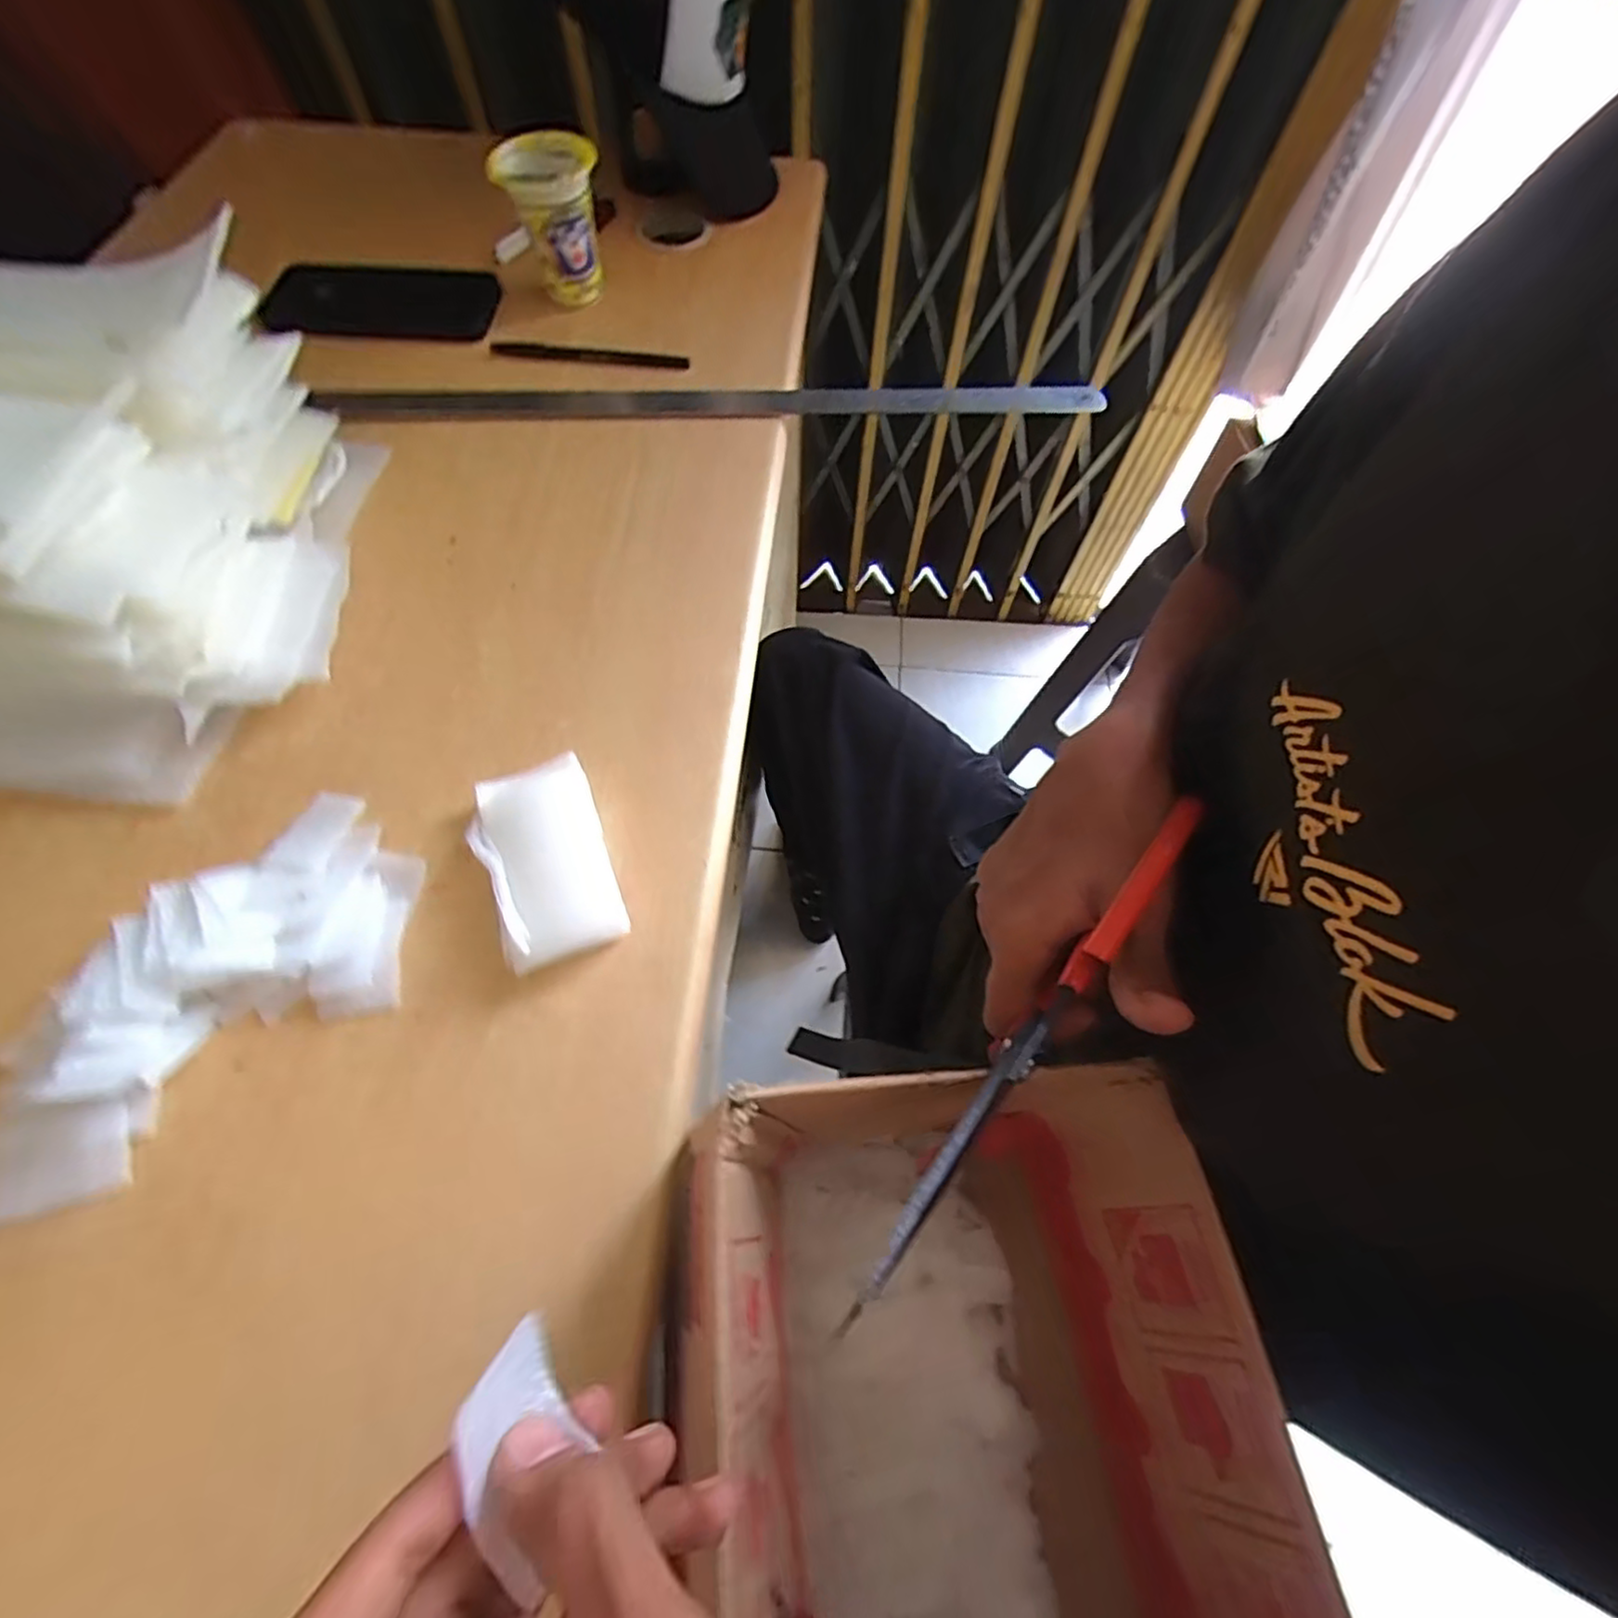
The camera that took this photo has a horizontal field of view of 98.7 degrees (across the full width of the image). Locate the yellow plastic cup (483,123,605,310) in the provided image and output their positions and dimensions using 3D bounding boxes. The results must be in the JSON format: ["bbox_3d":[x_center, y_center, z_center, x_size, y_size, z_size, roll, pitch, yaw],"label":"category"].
[{"bbox_3d":[-0.180,-0.418,0.500,0.066,0.089,0.060,1,64,-1],"label":"yellow plastic cup"}]

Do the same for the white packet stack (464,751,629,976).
[{"bbox_3d":[-0.124,0.022,0.328,0.057,0.013,0.094,-24,67,-13],"label":"white packet stack"}]

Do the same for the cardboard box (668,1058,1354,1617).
[{"bbox_3d":[0.070,0.267,0.248,0.168,0.194,0.306,-7,64,-5],"label":"cardboard box"}]

